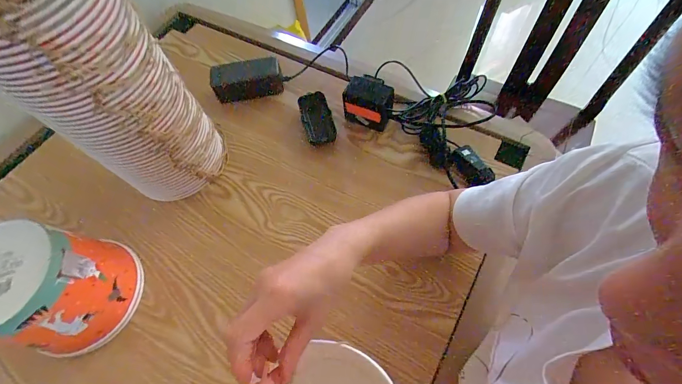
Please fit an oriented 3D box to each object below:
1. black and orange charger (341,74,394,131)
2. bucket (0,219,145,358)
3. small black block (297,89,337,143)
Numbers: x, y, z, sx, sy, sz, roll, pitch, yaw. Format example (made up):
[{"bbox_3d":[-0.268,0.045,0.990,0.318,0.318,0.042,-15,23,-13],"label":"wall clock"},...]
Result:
[{"bbox_3d":[0.048,-0.153,0.558,0.080,0.071,0.052,18,66,12],"label":"black and orange charger"},{"bbox_3d":[-0.366,0.124,0.412,0.132,0.148,0.144,-1,63,3],"label":"bucket"},{"bbox_3d":[-0.044,-0.136,0.587,0.054,0.034,0.097,-15,63,-4],"label":"small black block"}]

